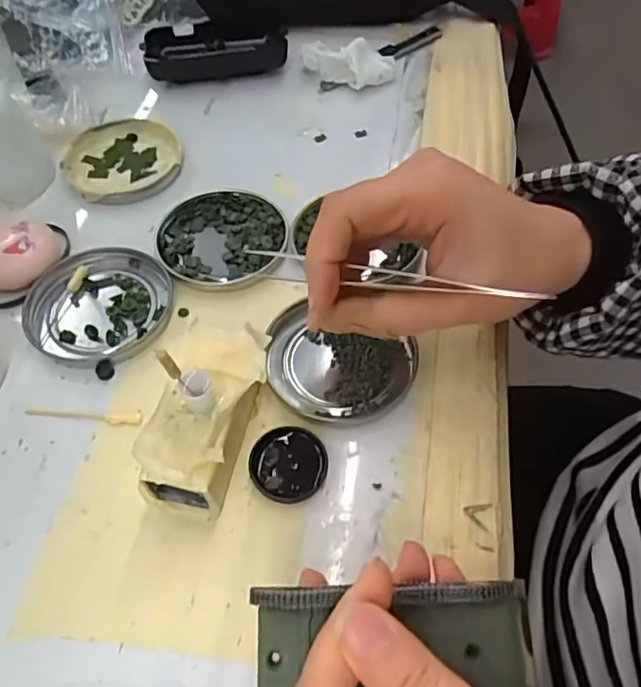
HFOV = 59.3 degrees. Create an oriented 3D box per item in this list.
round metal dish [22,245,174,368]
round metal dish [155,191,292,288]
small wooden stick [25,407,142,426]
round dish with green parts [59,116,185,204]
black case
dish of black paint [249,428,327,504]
[{"bbox_3d":[-0.125,-0.023,0.316,0.075,0.009,0.077,2,56,1],"label":"round metal dish"},{"bbox_3d":[-0.061,-0.065,0.345,0.076,0.008,0.077,0,56,0],"label":"round metal dish"},{"bbox_3d":[-0.119,0.035,0.280,0.059,0.004,0.007,3,56,2],"label":"small wooden stick"},{"bbox_3d":[-0.136,-0.126,0.388,0.078,0.012,0.075,0,56,0],"label":"round dish with green parts"},{"bbox_3d":[-0.084,-0.238,0.454,0.110,0.024,0.052,-11,56,-8],"label":"black case"},{"bbox_3d":[-0.015,0.056,0.264,0.035,0.005,0.036,0,56,0],"label":"dish of black paint"}]

